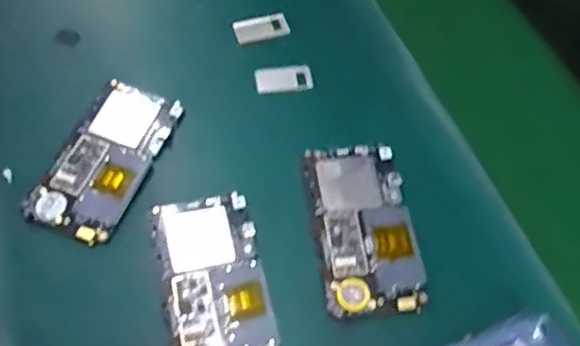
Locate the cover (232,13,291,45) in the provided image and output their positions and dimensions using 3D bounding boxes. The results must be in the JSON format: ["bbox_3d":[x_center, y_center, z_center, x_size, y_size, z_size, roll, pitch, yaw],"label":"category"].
[{"bbox_3d":[-0.023,-0.120,0.532,0.047,0.004,0.024,-20,74,-20],"label":"cover"}]

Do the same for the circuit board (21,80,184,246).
[{"bbox_3d":[-0.130,-0.011,0.454,0.065,0.008,0.122,23,59,10],"label":"circuit board"}]

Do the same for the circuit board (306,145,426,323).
[{"bbox_3d":[0.049,0.035,0.431,0.064,0.007,0.121,-5,58,-7],"label":"circuit board"}]

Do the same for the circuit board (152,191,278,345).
[{"bbox_3d":[-0.048,0.072,0.403,0.062,0.008,0.124,-9,59,-10],"label":"circuit board"}]

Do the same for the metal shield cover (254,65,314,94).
[{"bbox_3d":[-0.005,-0.073,0.504,0.044,0.005,0.022,-6,58,-8],"label":"metal shield cover"}]

